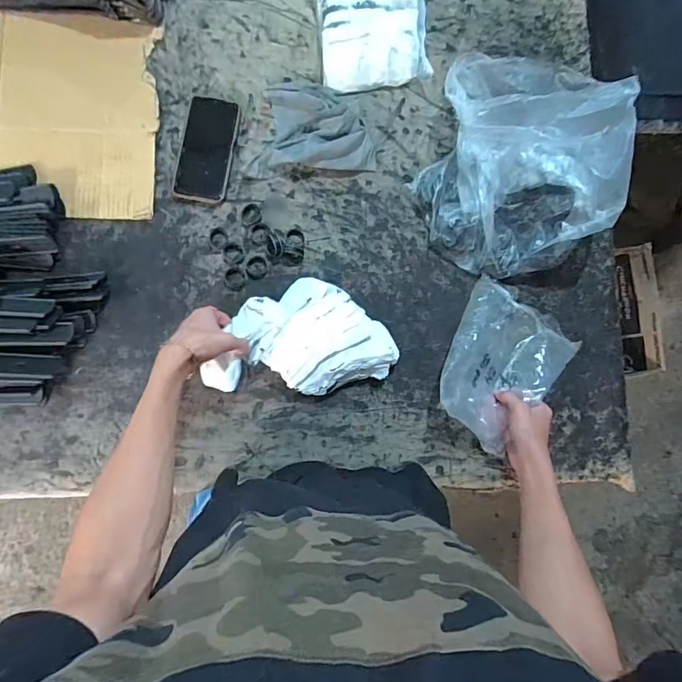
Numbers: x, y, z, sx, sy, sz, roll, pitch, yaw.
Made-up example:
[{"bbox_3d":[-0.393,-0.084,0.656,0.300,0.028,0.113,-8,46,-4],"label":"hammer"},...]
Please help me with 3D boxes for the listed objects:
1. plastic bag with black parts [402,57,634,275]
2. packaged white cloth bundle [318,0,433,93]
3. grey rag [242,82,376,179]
[{"bbox_3d":[0.259,-0.265,0.630,0.261,0.130,0.316,15,83,-2],"label":"plastic bag with black parts"},{"bbox_3d":[0.059,-0.489,0.678,0.191,0.046,0.177,-8,84,-5],"label":"packaged white cloth bundle"},{"bbox_3d":[-0.049,-0.335,0.660,0.193,0.045,0.149,-4,84,-4],"label":"grey rag"}]

